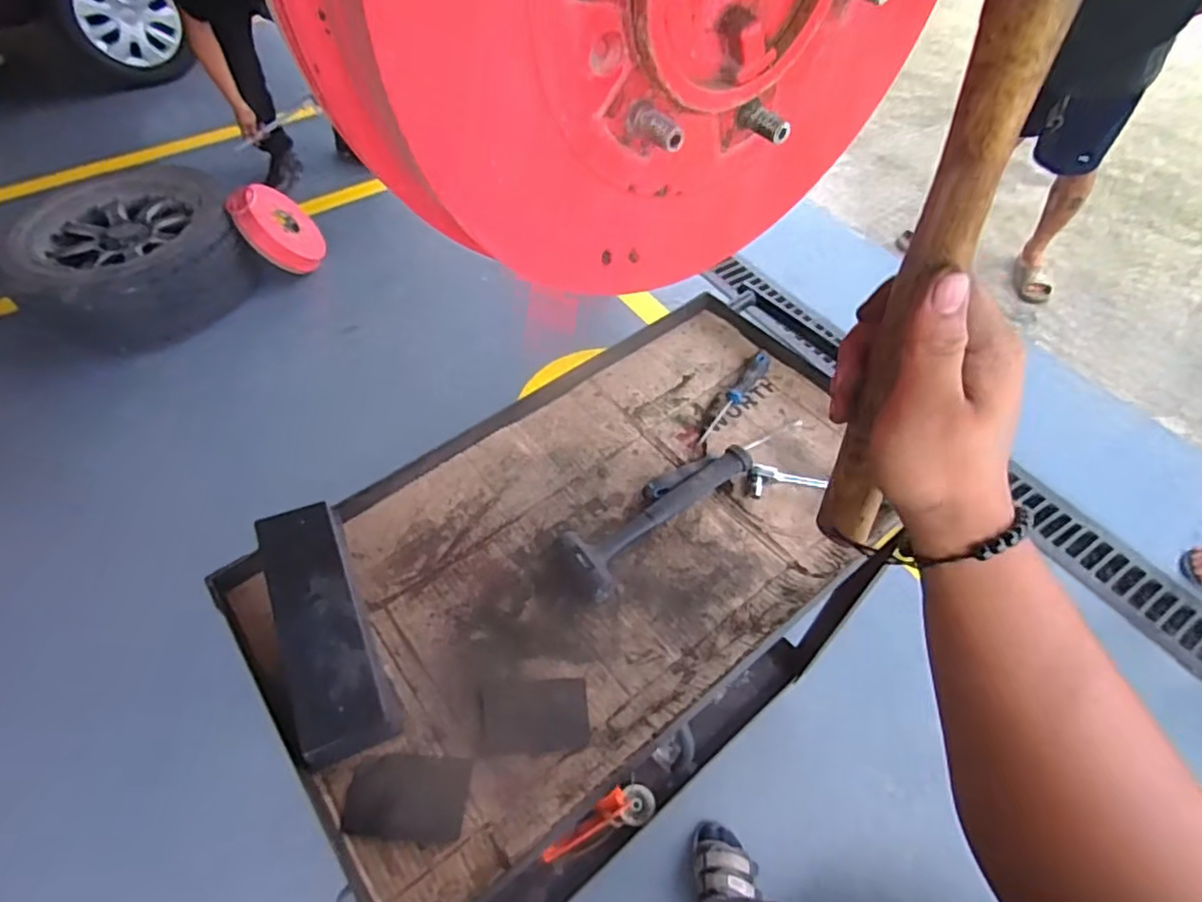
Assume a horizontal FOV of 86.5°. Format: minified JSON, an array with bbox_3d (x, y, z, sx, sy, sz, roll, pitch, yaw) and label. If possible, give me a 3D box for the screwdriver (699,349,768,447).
[{"bbox_3d":[0.199,-0.082,0.919,0.033,0.032,0.191,27,58,20],"label":"screwdriver"}]

